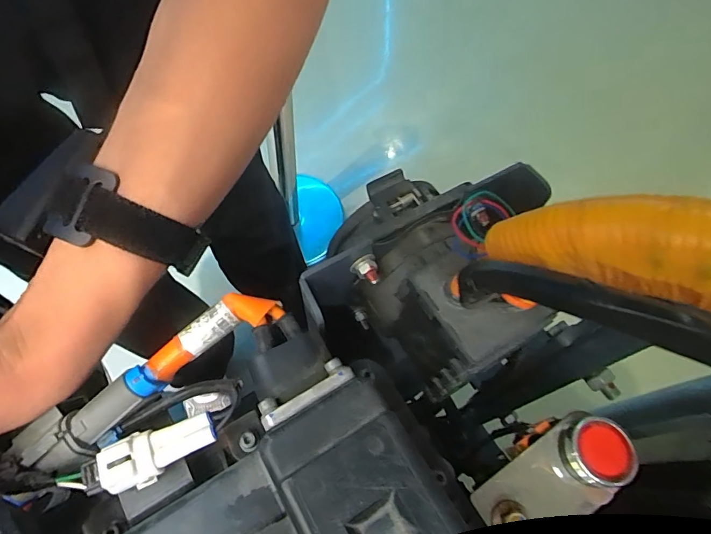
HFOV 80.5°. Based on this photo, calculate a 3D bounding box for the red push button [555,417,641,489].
[{"bbox_3d":[0.108,0.083,0.189,0.028,0.012,0.027,1,62,-1],"label":"red push button"}]

